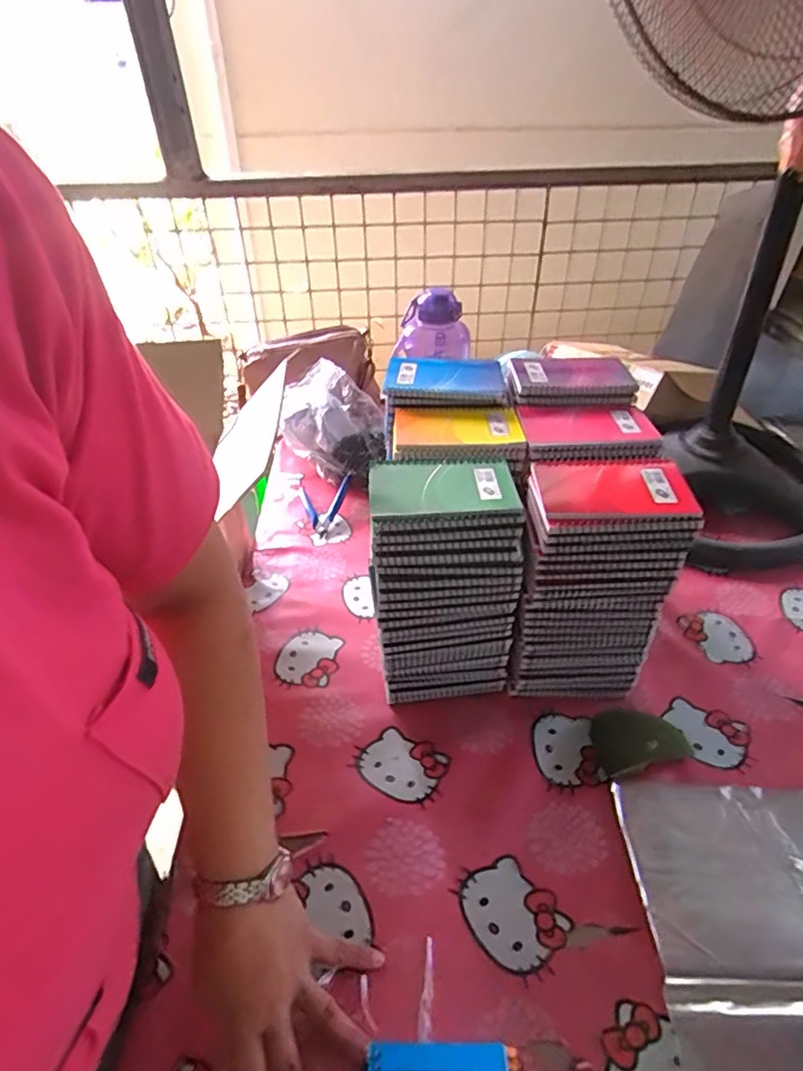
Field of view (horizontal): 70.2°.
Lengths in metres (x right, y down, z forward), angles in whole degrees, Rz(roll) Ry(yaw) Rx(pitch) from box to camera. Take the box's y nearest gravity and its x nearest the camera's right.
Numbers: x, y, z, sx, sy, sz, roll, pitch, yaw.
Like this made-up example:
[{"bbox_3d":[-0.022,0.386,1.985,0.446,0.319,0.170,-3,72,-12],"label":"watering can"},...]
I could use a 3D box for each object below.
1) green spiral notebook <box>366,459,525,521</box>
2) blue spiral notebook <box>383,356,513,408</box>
[{"bbox_3d":[0.037,-0.046,0.524,0.131,0.006,0.087,-3,40,-1],"label":"green spiral notebook"},{"bbox_3d":[0.051,-0.178,0.659,0.139,0.026,0.086,1,40,3],"label":"blue spiral notebook"}]

